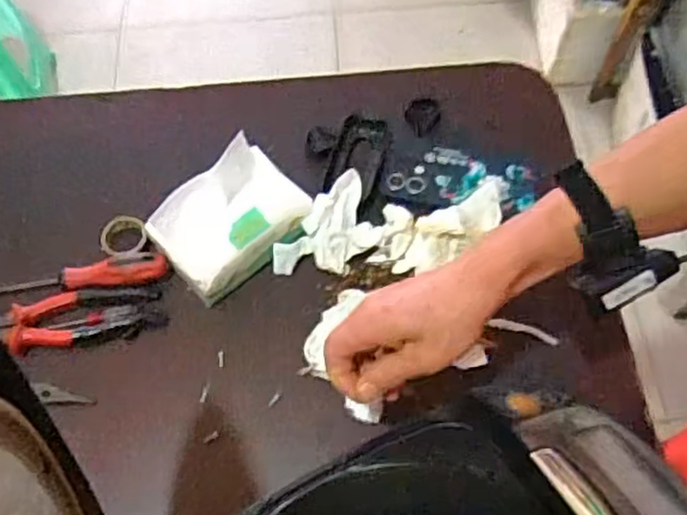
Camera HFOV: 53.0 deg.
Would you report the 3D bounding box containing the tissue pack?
[{"bbox_3d":[-0.110,-0.036,0.675,0.144,0.091,0.095,-41,68,-19],"label":"tissue pack"}]

